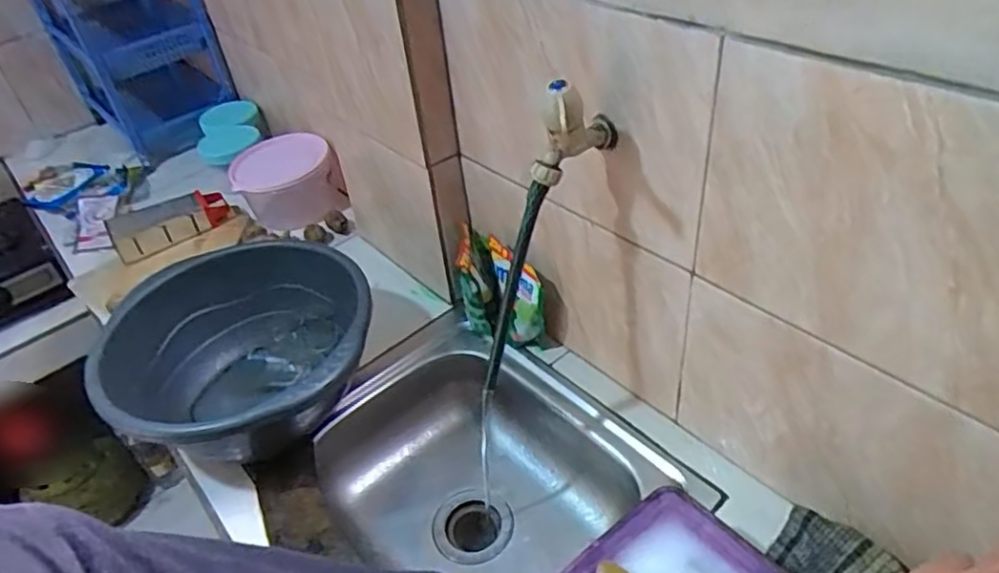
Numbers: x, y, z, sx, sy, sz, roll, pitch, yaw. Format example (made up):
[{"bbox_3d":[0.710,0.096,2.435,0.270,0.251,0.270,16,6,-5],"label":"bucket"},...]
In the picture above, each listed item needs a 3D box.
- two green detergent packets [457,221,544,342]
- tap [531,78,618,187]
[{"bbox_3d":[-0.013,0.005,0.977,0.055,0.156,0.178,-30,45,-24],"label":"two green detergent packets"},{"bbox_3d":[0.073,-0.159,0.653,0.035,0.093,0.099,26,50,33],"label":"tap"}]

